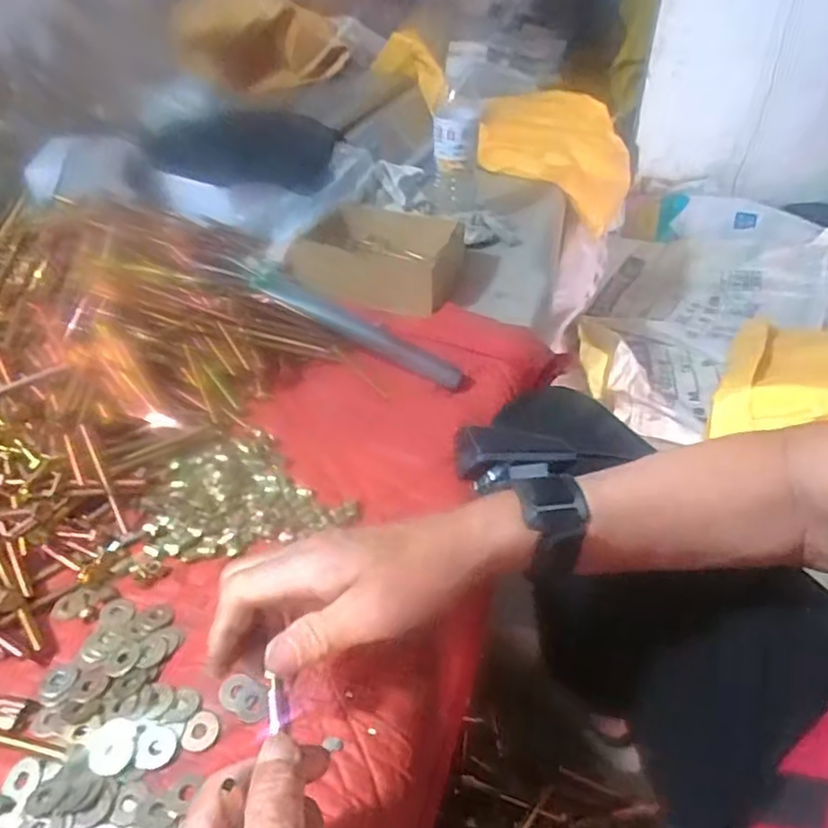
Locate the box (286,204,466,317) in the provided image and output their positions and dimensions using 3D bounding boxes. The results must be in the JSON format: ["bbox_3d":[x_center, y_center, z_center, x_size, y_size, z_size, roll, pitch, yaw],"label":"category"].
[{"bbox_3d":[-0.044,-0.196,0.779,0.200,0.065,0.154,8,40,11],"label":"box"}]

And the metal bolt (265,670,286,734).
[{"bbox_3d":[-0.062,0.130,0.284,0.007,0.007,0.025,-8,48,-8],"label":"metal bolt"}]

